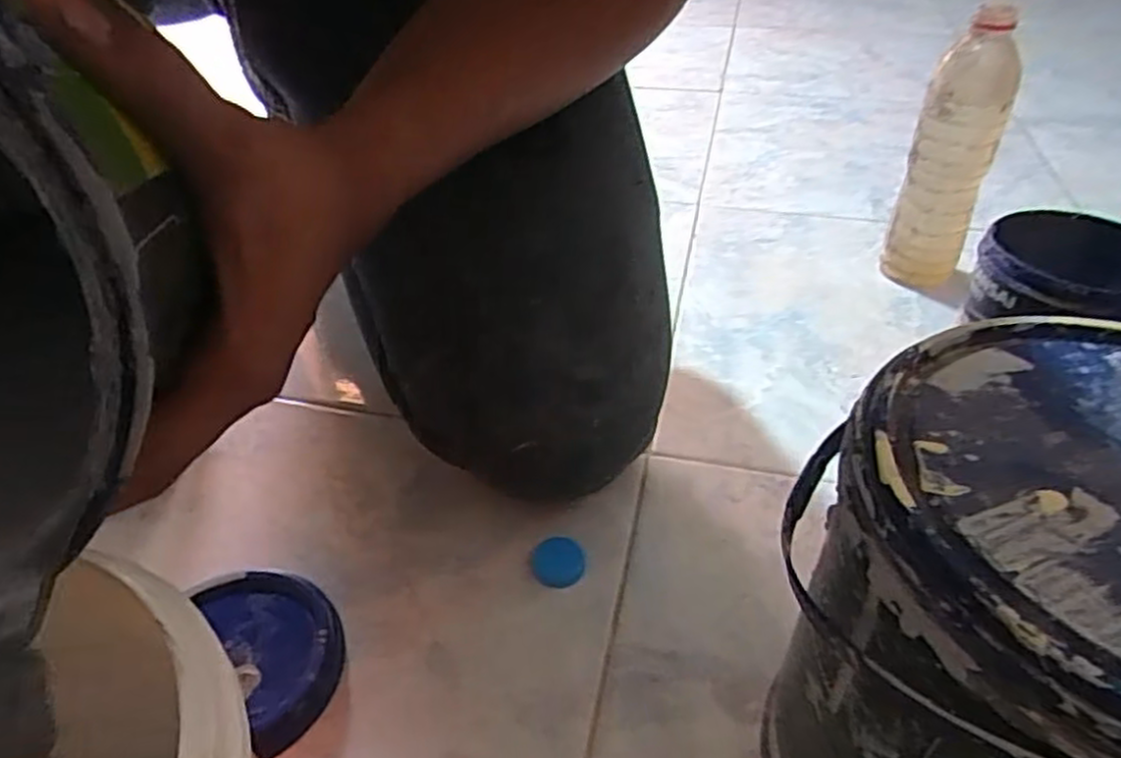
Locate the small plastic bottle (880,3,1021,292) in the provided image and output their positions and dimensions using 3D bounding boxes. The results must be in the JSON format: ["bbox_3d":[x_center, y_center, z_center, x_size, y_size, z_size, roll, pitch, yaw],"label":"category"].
[{"bbox_3d":[0.321,-0.179,0.611,0.067,0.218,0.053,21,44,26],"label":"small plastic bottle"}]

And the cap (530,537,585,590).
[{"bbox_3d":[-0.002,0.106,0.432,0.031,0.007,0.031,-1,38,0],"label":"cap"}]

